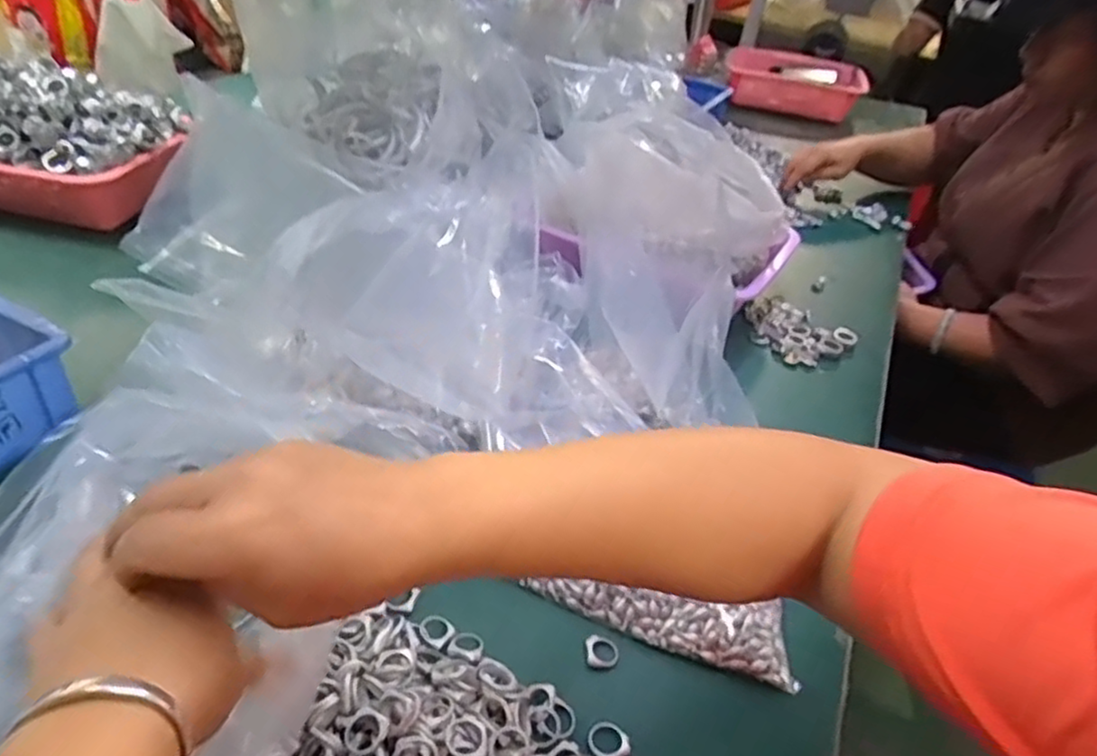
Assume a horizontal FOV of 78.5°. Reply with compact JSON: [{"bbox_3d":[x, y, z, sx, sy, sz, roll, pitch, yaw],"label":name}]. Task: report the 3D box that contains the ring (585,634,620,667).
[{"bbox_3d":[0.036,0.179,0.442,0.022,0.006,0.021,5,38,-4],"label":"ring"}]

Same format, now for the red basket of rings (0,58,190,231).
[{"bbox_3d":[-0.609,-0.283,0.785,0.309,0.134,0.178,2,38,-7],"label":"red basket of rings"}]

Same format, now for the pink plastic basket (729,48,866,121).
[{"bbox_3d":[0.471,-0.571,1.316,0.274,0.091,0.115,23,40,18],"label":"pink plastic basket"}]

